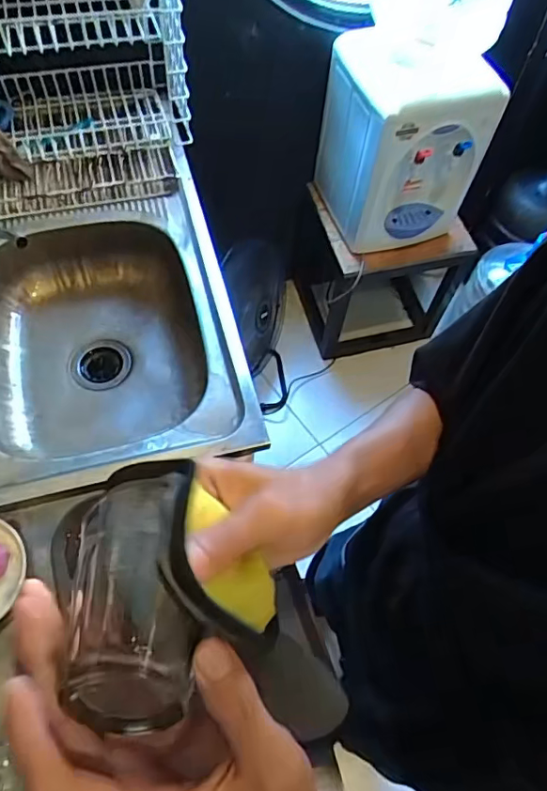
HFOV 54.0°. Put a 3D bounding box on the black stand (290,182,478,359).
[{"bbox_3d":[0.325,-0.412,1.703,0.476,0.471,0.378,-4,62,-7],"label":"black stand"}]

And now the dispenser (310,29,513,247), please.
[{"bbox_3d":[0.321,-0.633,1.329,0.340,0.420,0.333,-5,62,-7],"label":"dispenser"}]

